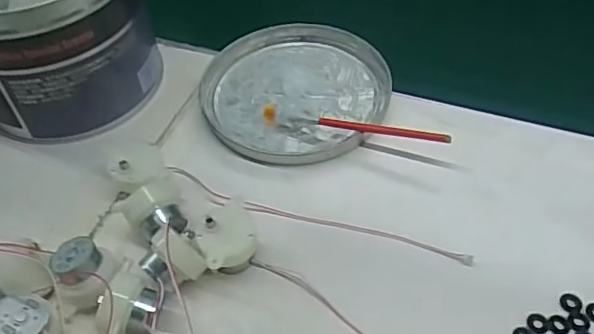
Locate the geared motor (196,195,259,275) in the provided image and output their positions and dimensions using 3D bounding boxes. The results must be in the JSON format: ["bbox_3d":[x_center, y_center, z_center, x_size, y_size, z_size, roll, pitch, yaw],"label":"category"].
[{"bbox_3d":[-0.037,0.039,0.310,0.032,0.027,0.038,-19,51,-12],"label":"geared motor"}]

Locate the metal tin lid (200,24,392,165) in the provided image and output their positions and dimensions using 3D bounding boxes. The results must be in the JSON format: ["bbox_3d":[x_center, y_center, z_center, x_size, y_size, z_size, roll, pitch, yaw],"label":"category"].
[{"bbox_3d":[-0.002,-0.056,0.406,0.126,0.015,0.127,22,54,21],"label":"metal tin lid"}]

